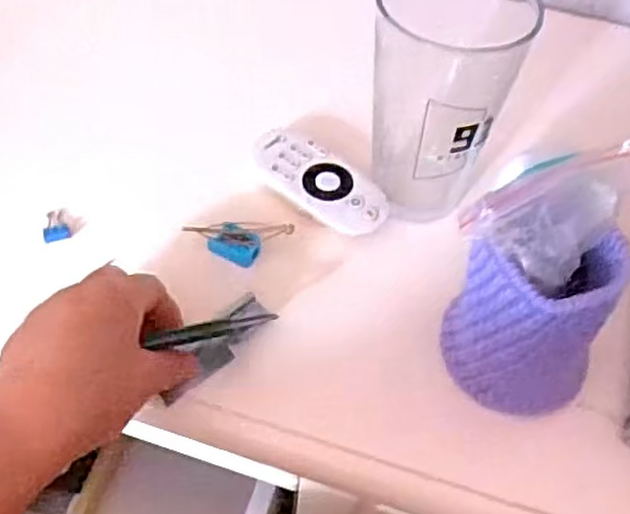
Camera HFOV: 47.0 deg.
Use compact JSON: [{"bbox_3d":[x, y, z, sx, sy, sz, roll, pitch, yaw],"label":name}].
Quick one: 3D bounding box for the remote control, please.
[{"bbox_3d":[0.000,-0.049,0.474,0.048,0.018,0.100,-34,61,-27],"label":"remote control"}]

